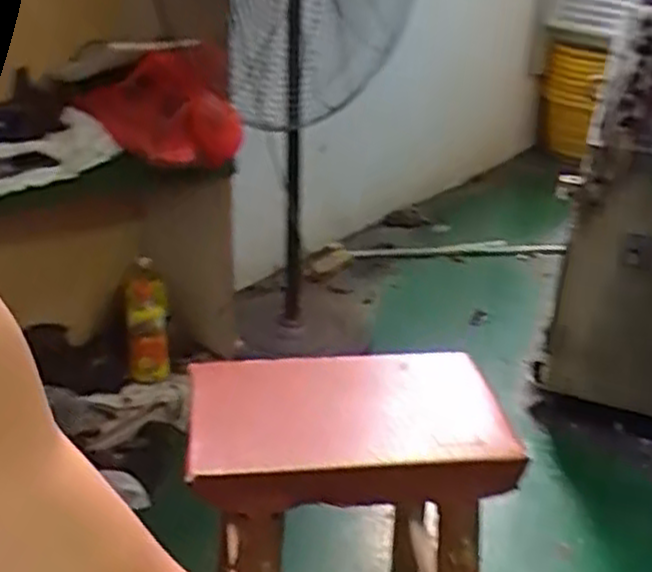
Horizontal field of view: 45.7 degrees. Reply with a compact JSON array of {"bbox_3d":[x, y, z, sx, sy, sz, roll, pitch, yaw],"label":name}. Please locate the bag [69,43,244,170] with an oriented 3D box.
[{"bbox_3d":[-0.312,-0.341,1.486,0.301,0.188,0.207,-6,28,-16],"label":"bag"}]

